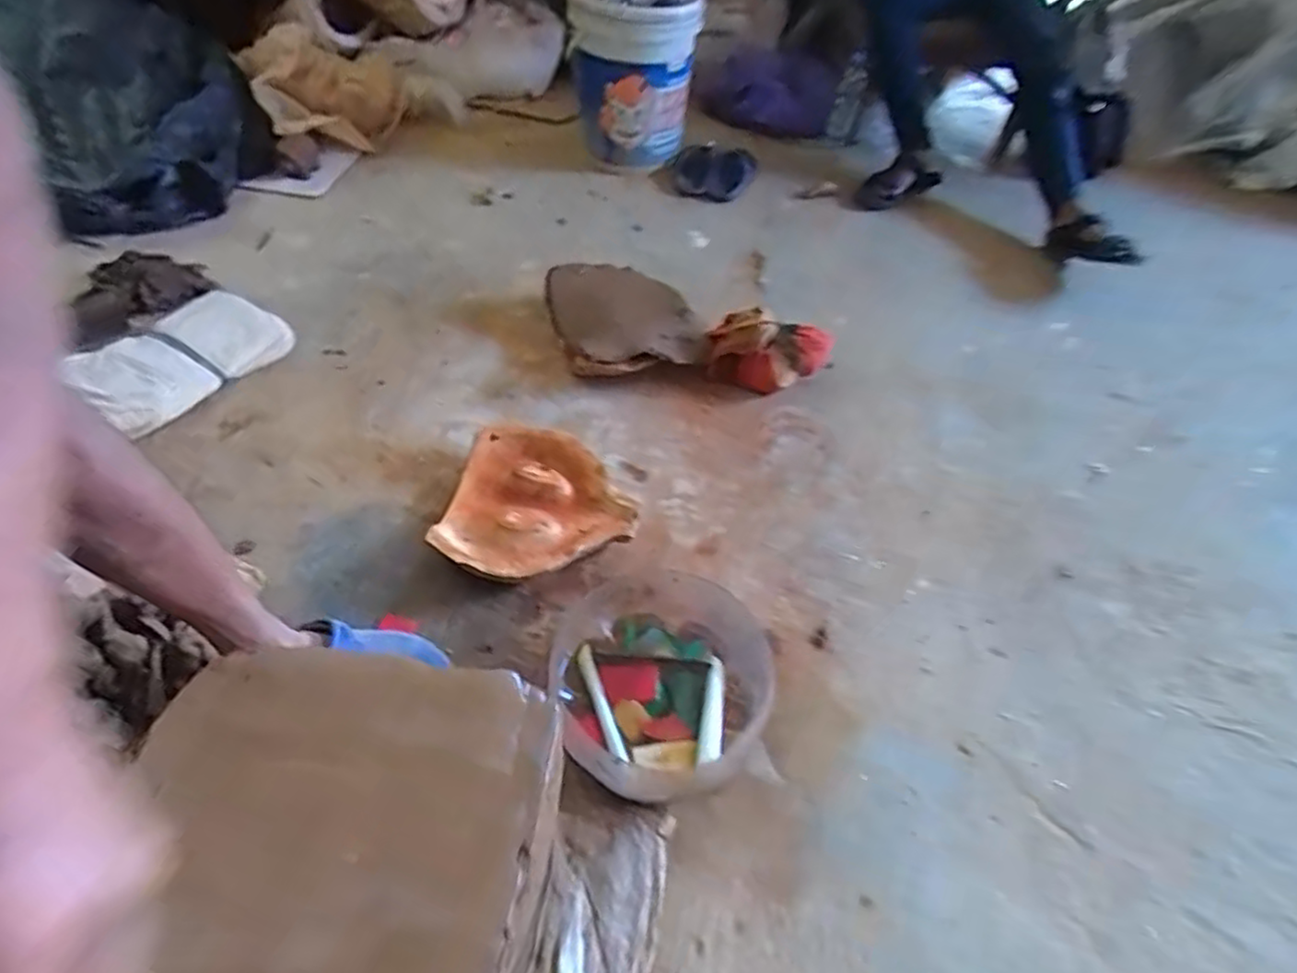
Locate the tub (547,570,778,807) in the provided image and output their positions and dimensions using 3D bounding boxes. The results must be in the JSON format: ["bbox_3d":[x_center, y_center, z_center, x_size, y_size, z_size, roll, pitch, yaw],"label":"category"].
[{"bbox_3d":[0.014,0.224,0.796,0.248,0.126,0.246,2,50,-2],"label":"tub"}]

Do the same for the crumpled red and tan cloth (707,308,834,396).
[{"bbox_3d":[0.211,-0.232,1.223,0.201,0.109,0.106,12,50,6],"label":"crumpled red and tan cloth"}]

